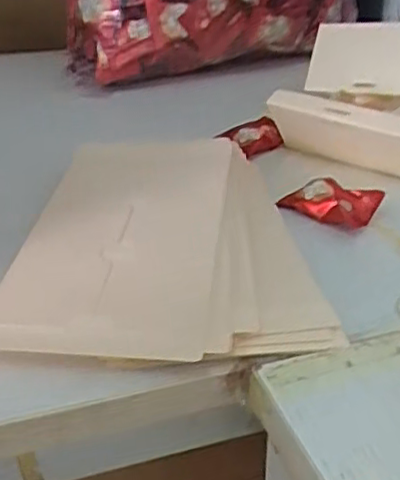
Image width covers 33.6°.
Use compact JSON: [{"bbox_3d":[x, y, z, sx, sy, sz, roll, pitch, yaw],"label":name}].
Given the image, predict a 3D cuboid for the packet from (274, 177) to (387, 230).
[{"bbox_3d":[0.100,-0.031,0.517,0.071,0.018,0.042,21,36,31],"label":"packet"}]

